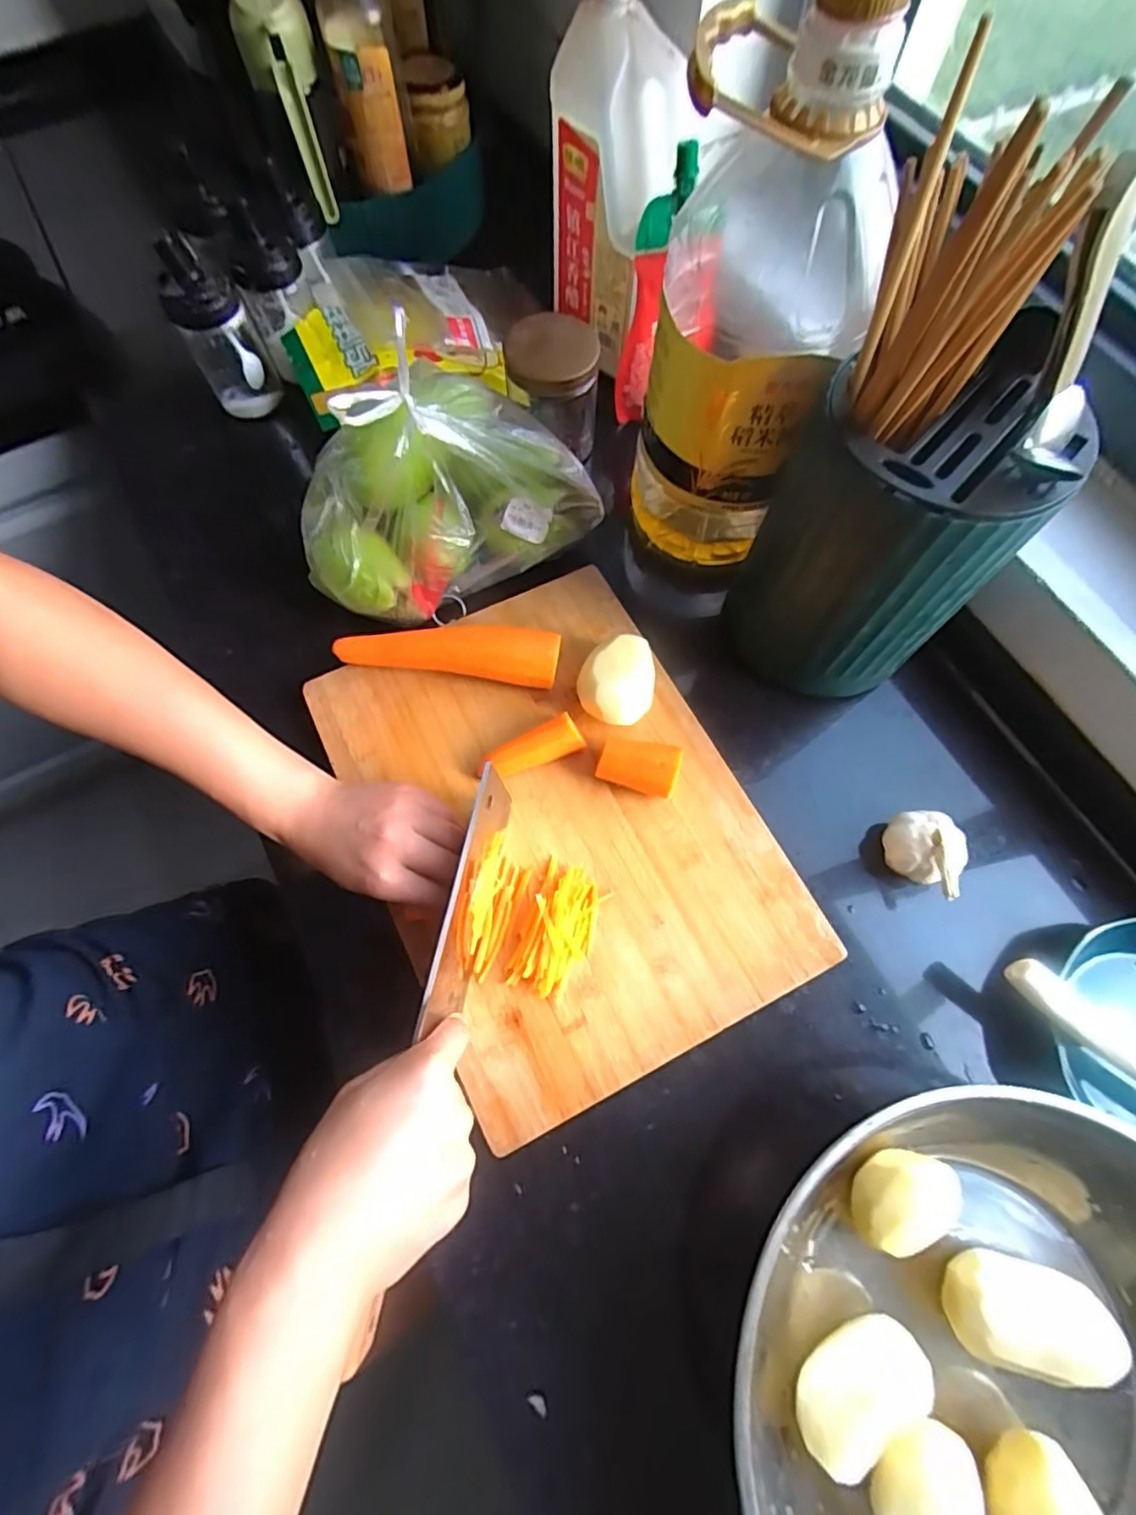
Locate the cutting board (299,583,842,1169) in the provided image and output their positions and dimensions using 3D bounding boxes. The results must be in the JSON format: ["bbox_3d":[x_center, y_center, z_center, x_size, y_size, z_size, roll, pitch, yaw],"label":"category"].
[{"bbox_3d":[-0.010,0.040,0.441,0.262,0.023,0.362,-25,72,-9],"label":"cutting board"}]

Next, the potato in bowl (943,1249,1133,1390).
[{"bbox_3d":[0.266,0.323,0.344,0.088,0.044,0.050,13,71,4],"label":"potato in bowl"}]

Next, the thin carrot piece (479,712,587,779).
[{"bbox_3d":[-0.029,-0.006,0.443,0.078,0.026,0.024,-20,72,-7],"label":"thin carrot piece"}]

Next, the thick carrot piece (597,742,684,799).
[{"bbox_3d":[0.052,0.008,0.439,0.056,0.034,0.034,17,71,6],"label":"thick carrot piece"}]

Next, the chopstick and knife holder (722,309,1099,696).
[{"bbox_3d":[0.211,-0.152,0.412,0.145,0.173,0.145,26,72,9],"label":"chopstick and knife holder"}]

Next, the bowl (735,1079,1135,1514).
[{"bbox_3d":[0.238,0.352,0.321,0.298,0.085,0.301,0,70,0],"label":"bowl"}]

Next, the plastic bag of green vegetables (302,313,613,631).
[{"bbox_3d":[-0.101,-0.229,0.456,0.242,0.139,0.162,-23,72,-8],"label":"plastic bag of green vegetables"}]

